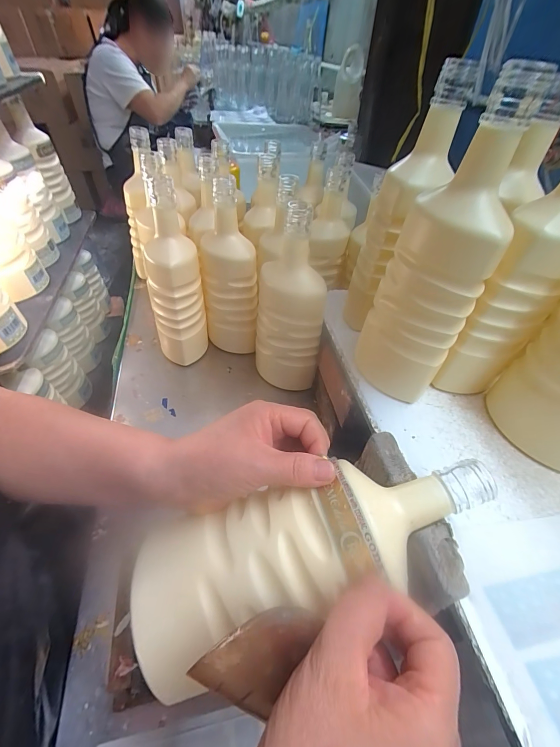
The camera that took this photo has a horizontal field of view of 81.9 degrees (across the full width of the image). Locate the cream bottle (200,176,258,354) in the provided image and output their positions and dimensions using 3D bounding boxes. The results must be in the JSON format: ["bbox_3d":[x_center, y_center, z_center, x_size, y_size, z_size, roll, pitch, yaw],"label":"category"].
[{"bbox_3d":[-0.081,-0.139,0.493,0.079,0.255,0.077,-12,49,-12],"label":"cream bottle"}]

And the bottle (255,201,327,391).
[{"bbox_3d":[0.008,-0.086,0.442,0.093,0.240,0.081,0,47,-2],"label":"bottle"}]

